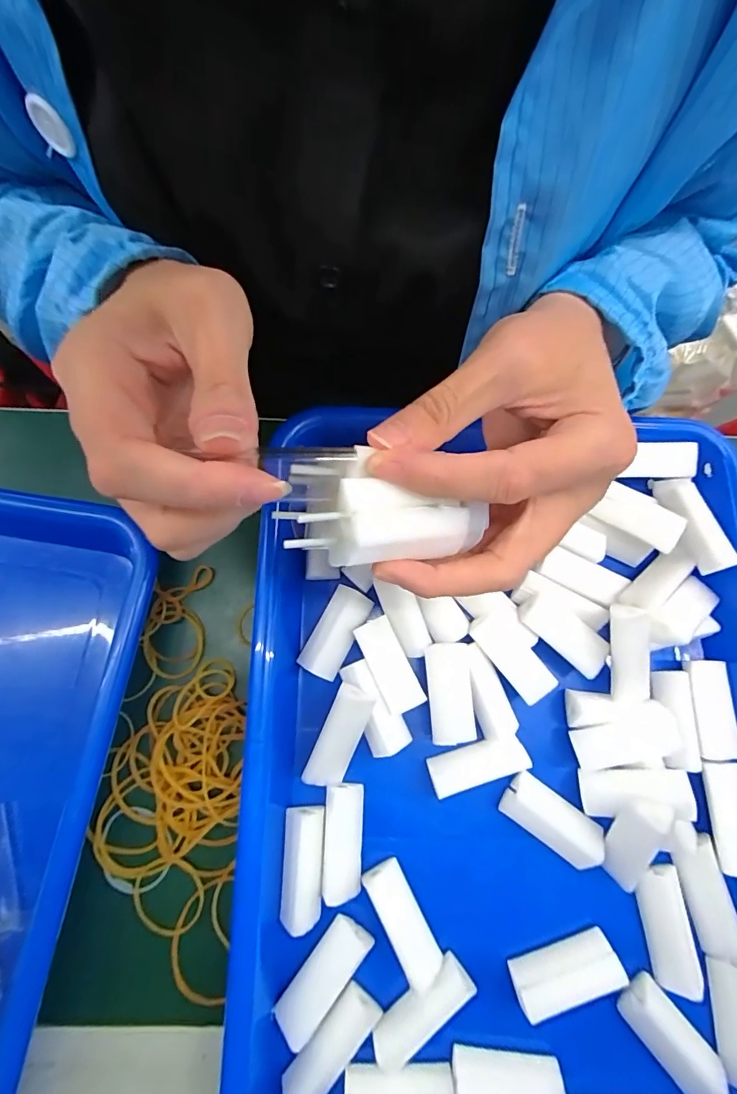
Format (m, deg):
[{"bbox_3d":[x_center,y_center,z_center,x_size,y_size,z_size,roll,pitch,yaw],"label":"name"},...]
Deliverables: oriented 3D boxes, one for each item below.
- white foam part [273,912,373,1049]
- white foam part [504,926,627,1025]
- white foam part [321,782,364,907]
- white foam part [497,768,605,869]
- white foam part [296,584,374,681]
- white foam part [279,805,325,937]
[{"bbox_3d":[-0.020,0.185,0.198,0.018,0.007,0.048,37,79,6],"label":"white foam part"},{"bbox_3d":[0.085,0.183,0.200,0.045,0.016,0.016,-15,78,-5],"label":"white foam part"},{"bbox_3d":[-0.012,0.134,0.212,0.017,0.010,0.045,2,77,-1],"label":"white foam part"},{"bbox_3d":[0.085,0.127,0.217,0.045,0.014,0.021,34,79,6],"label":"white foam part"},{"bbox_3d":[-0.017,0.043,0.233,0.021,0.015,0.044,28,78,4],"label":"white foam part"},{"bbox_3d":[-0.030,0.142,0.207,0.017,0.011,0.045,2,77,-2],"label":"white foam part"}]

